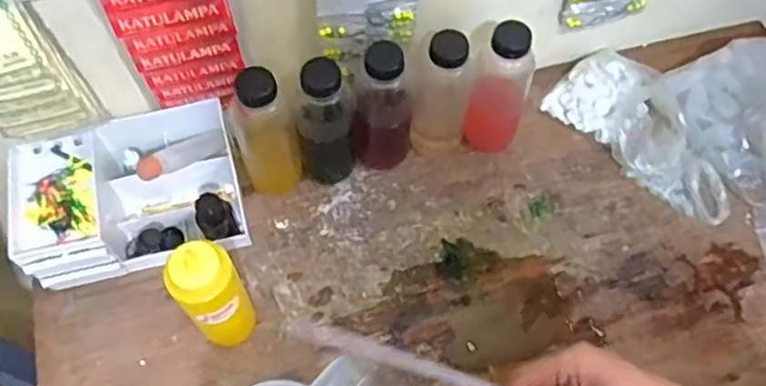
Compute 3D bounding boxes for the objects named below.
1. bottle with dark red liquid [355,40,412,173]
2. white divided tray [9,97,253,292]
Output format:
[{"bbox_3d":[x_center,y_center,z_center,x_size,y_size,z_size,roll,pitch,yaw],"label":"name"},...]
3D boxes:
[{"bbox_3d":[0.008,-0.091,0.769,0.067,0.191,0.056,14,64,6],"label":"bottle with dark red liquid"},{"bbox_3d":[-0.280,0.004,0.765,0.234,0.106,0.152,-15,65,-8],"label":"white divided tray"}]

